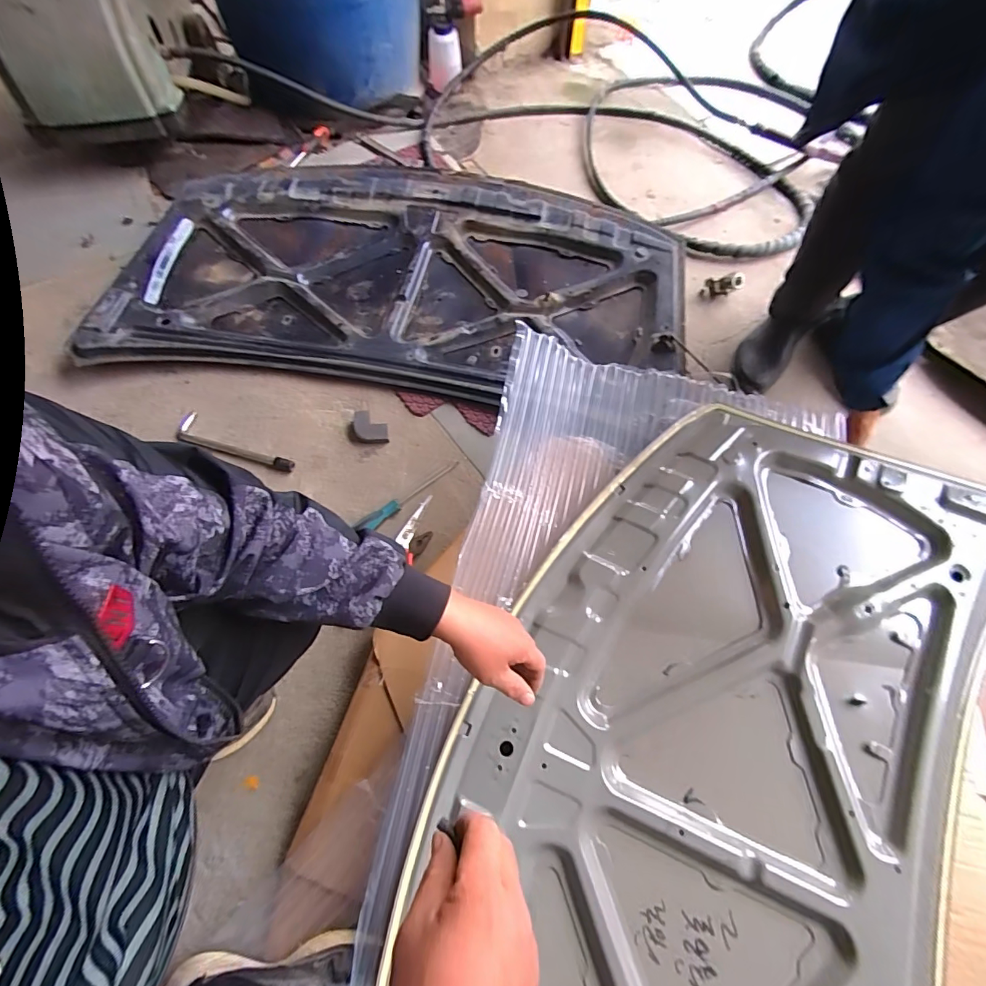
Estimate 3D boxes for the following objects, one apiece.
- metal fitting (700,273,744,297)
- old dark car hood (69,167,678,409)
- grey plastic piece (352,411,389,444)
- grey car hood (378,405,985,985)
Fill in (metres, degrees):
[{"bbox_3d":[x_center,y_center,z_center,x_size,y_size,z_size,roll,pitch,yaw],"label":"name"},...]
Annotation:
[{"bbox_3d":[0.572,-0.519,1.133,0.095,0.032,0.047,-10,65,19],"label":"metal fitting"},{"bbox_3d":[-0.233,-0.550,1.131,1.320,0.124,0.698,4,67,2],"label":"old dark car hood"},{"bbox_3d":[-0.263,-0.139,0.969,0.080,0.022,0.069,-1,67,0],"label":"grey plastic piece"},{"bbox_3d":[0.285,0.463,0.586,0.692,0.109,1.278,23,69,10],"label":"grey car hood"}]

